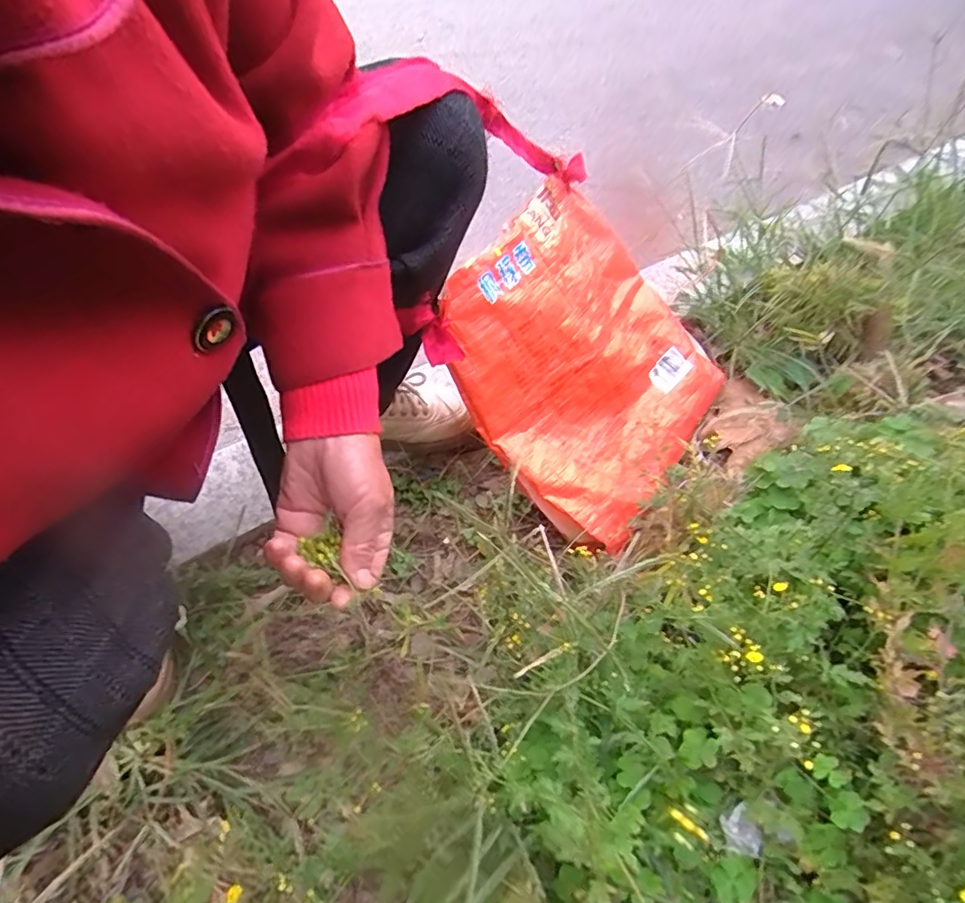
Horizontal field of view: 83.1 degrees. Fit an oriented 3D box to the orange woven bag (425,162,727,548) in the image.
[{"bbox_3d":[0.127,-0.125,0.678,0.382,0.073,0.353,48,67,-20],"label":"orange woven bag"}]

